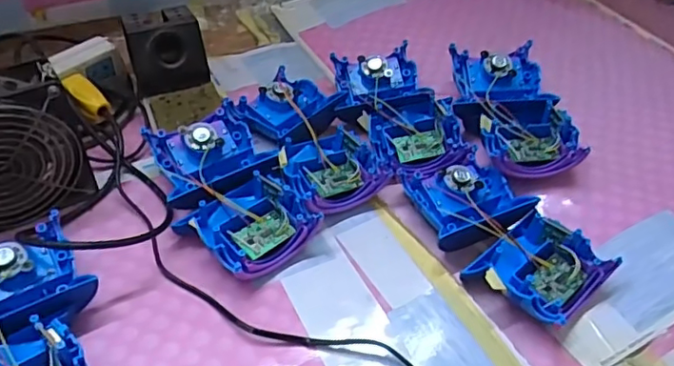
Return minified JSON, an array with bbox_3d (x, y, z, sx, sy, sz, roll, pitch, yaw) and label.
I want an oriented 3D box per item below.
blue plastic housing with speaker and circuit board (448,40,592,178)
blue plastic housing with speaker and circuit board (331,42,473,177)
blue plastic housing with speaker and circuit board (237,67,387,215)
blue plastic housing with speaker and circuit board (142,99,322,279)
[{"bbox_3d":[0.160,-0.065,0.547,0.085,0.055,0.158,-4,45,-8],"label":"blue plastic housing with speaker and circuit board"},{"bbox_3d":[0.055,-0.071,0.563,0.100,0.034,0.178,-8,48,-11],"label":"blue plastic housing with speaker and circuit board"},{"bbox_3d":[-0.026,-0.045,0.538,0.095,0.037,0.181,-20,51,-21],"label":"blue plastic housing with speaker and circuit board"},{"bbox_3d":[-0.090,0.005,0.481,0.096,0.044,0.170,-22,52,-23],"label":"blue plastic housing with speaker and circuit board"}]

